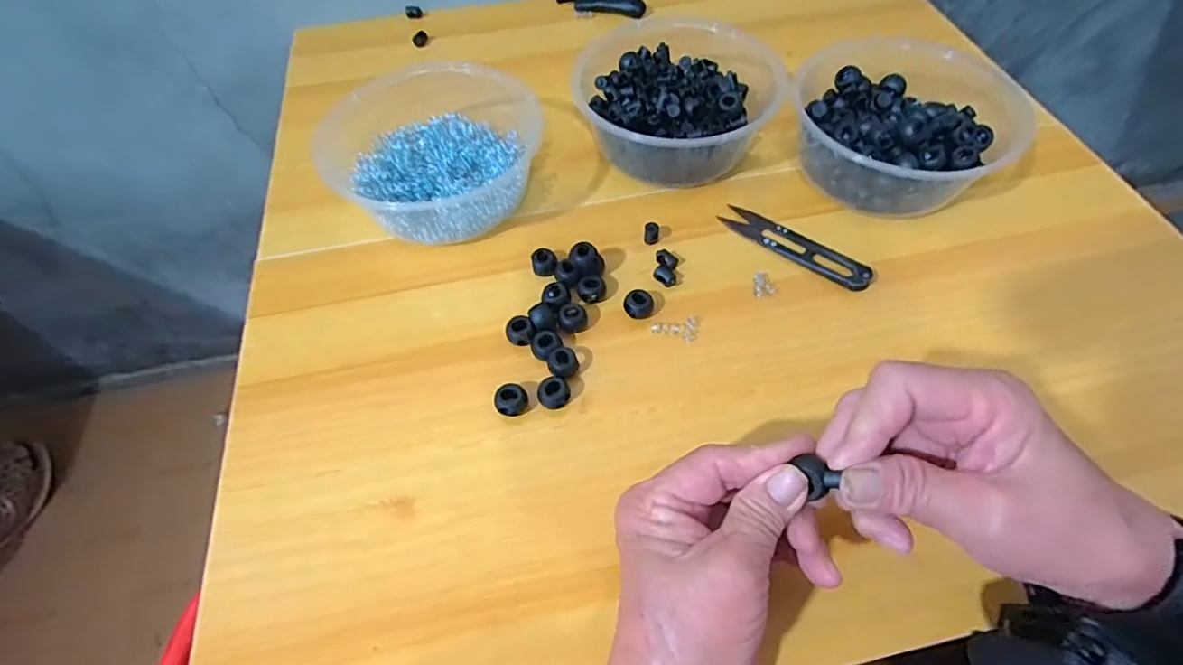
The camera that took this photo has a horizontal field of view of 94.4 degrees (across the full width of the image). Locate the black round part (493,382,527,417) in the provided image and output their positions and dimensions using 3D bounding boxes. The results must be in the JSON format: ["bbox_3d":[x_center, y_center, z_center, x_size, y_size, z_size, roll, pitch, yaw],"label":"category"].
[{"bbox_3d":[-0.043,0.037,0.297,0.016,0.014,0.016,-1,57,2],"label":"black round part"}]

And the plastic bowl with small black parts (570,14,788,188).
[{"bbox_3d":[0.058,-0.173,0.402,0.133,0.060,0.144,-1,57,2],"label":"plastic bowl with small black parts"}]

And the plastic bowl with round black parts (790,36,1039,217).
[{"bbox_3d":[0.210,-0.142,0.375,0.137,0.060,0.129,-1,57,2],"label":"plastic bowl with round black parts"}]

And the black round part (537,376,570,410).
[{"bbox_3d":[-0.020,0.034,0.297,0.017,0.014,0.016,-1,57,2],"label":"black round part"}]

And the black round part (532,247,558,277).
[{"bbox_3d":[-0.030,-0.044,0.345,0.015,0.011,0.015,-1,57,2],"label":"black round part"}]

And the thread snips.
[{"bbox_3d":[0.129,-0.056,0.349,0.099,0.009,0.021,34,65,21],"label":"thread snips"}]

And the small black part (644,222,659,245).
[{"bbox_3d":[0.039,-0.064,0.357,0.009,0.013,0.010,7,58,7],"label":"small black part"}]

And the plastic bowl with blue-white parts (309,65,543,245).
[{"bbox_3d":[-0.104,-0.124,0.378,0.126,0.057,0.127,-1,57,2],"label":"plastic bowl with blue-white parts"}]

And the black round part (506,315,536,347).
[{"bbox_3d":[-0.041,0.000,0.319,0.015,0.011,0.016,-1,57,2],"label":"black round part"}]

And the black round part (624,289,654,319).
[{"bbox_3d":[0.028,-0.017,0.327,0.016,0.012,0.014,-27,60,-14],"label":"black round part"}]

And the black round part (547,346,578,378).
[{"bbox_3d":[-0.016,0.017,0.308,0.015,0.013,0.016,-1,57,2],"label":"black round part"}]

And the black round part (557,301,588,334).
[{"bbox_3d":[-0.011,-0.008,0.325,0.017,0.010,0.017,-1,57,2],"label":"black round part"}]

